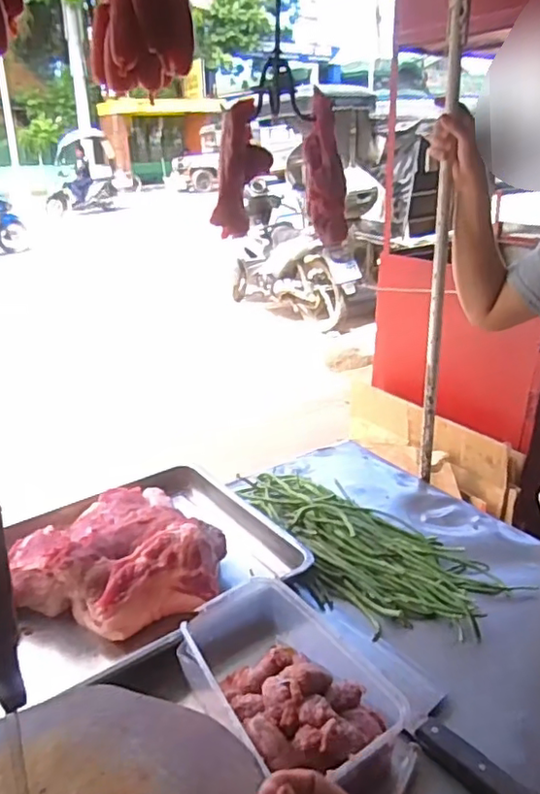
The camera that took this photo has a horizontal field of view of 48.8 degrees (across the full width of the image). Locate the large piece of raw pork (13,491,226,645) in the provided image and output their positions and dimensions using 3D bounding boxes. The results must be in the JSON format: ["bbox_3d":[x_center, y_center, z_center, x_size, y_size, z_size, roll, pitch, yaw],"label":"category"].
[{"bbox_3d":[-0.217,0.217,0.858,0.282,0.085,0.258,-8,24,-17],"label":"large piece of raw pork"}]

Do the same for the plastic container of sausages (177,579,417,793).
[{"bbox_3d":[0.015,0.309,0.635,0.168,0.080,0.260,-18,29,-35],"label":"plastic container of sausages"}]

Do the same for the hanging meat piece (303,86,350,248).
[{"bbox_3d":[0.072,-0.280,0.756,0.055,0.168,0.050,3,23,8],"label":"hanging meat piece"}]

